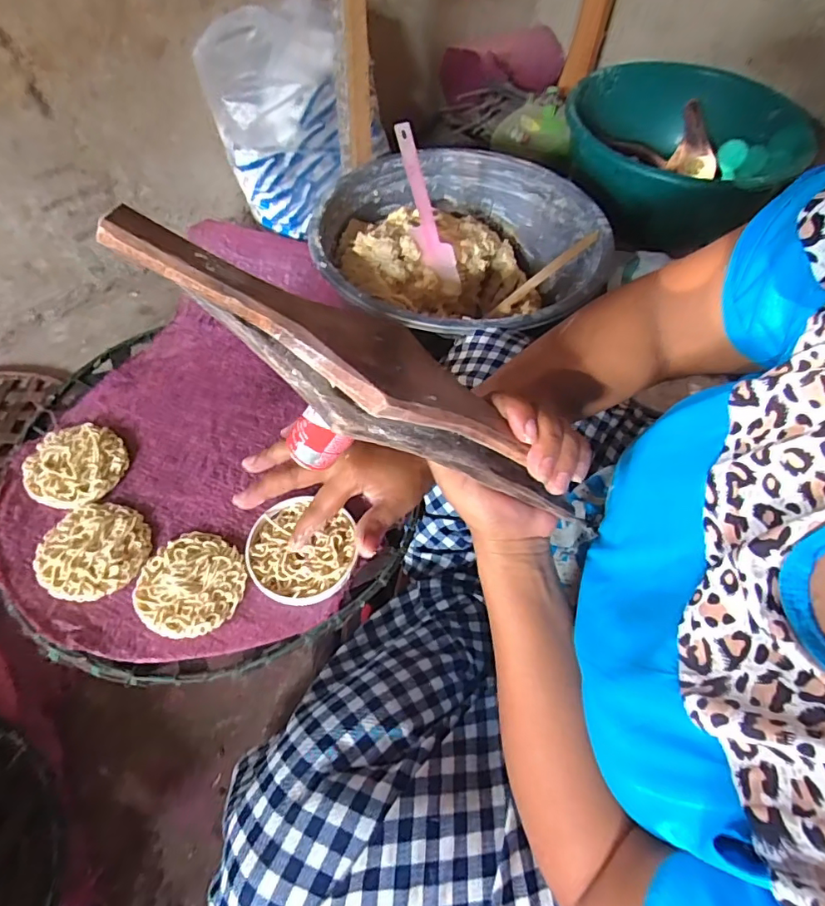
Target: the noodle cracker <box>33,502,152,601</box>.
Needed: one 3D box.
[{"bbox_3d":[-0.251,0.075,0.413,0.078,0.009,0.078,1,56,-1],"label":"noodle cracker"}]

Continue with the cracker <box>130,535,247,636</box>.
[{"bbox_3d":[-0.169,0.099,0.401,0.077,0.008,0.079,1,56,-1],"label":"cracker"}]

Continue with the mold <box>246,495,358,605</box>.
[{"bbox_3d":[-0.088,0.074,0.418,0.085,0.012,0.090,1,56,-1],"label":"mold"}]

